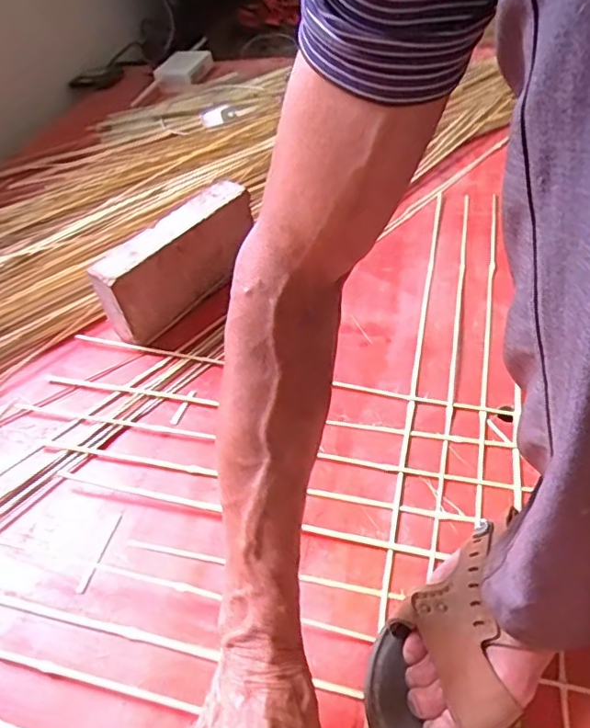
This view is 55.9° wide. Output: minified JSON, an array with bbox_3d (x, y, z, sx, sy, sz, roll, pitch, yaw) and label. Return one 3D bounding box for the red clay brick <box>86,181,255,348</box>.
[{"bbox_3d":[-0.144,-0.129,0.707,0.053,0.116,0.223,27,55,31],"label":"red clay brick"}]

